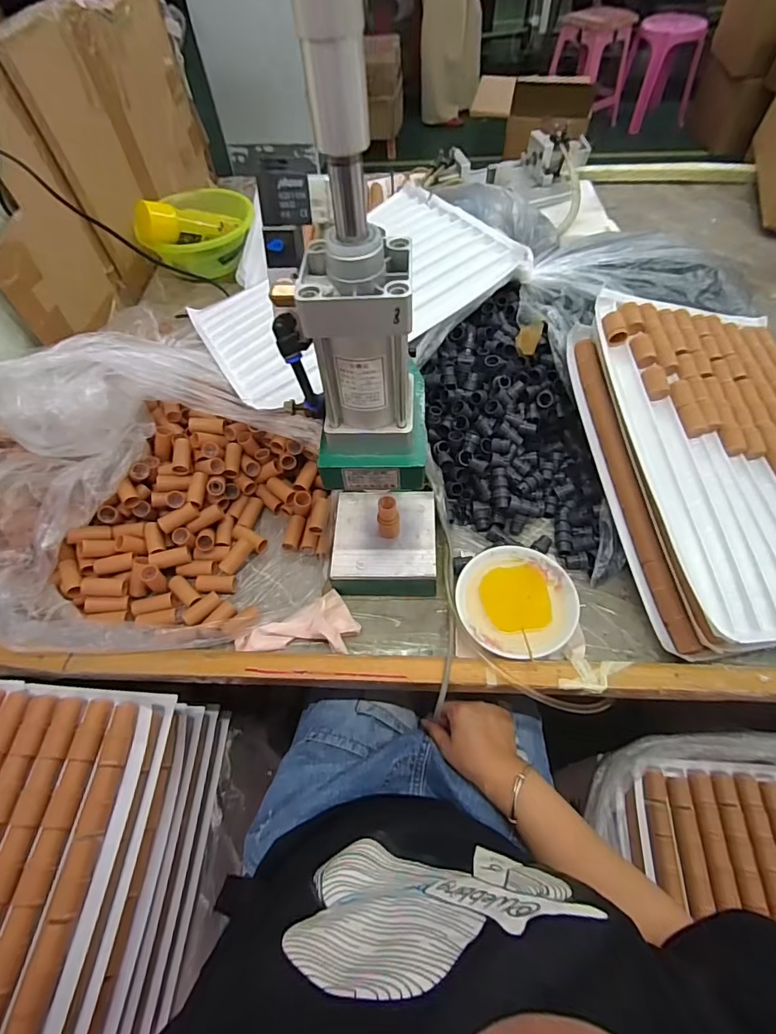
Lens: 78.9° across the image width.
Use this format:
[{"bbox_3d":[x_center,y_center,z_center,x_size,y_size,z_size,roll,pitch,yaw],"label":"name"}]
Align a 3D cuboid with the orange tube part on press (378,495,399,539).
[{"bbox_3d":[0.001,0.002,0.545,0.025,0.058,0.021,-3,57,2],"label":"orange tube part on press"}]

